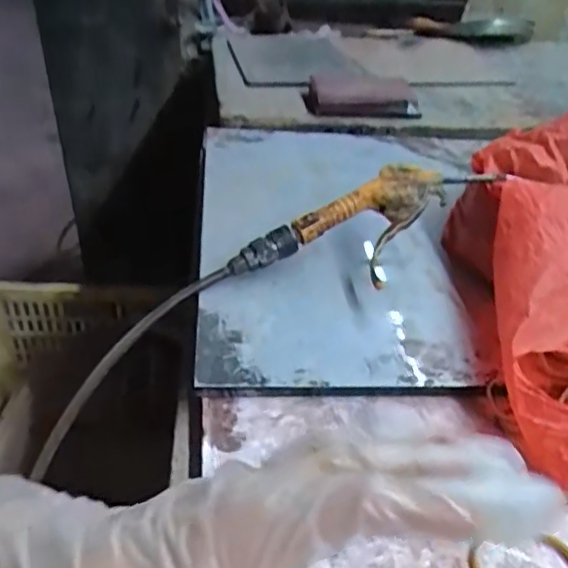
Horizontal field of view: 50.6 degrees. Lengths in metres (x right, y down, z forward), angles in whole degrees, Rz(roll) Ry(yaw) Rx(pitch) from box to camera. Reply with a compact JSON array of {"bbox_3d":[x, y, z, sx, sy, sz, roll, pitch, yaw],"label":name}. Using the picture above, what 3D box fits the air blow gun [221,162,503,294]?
[{"bbox_3d":[0.071,-0.044,0.491,0.227,0.034,0.089,-22,45,-9],"label":"air blow gun"}]

